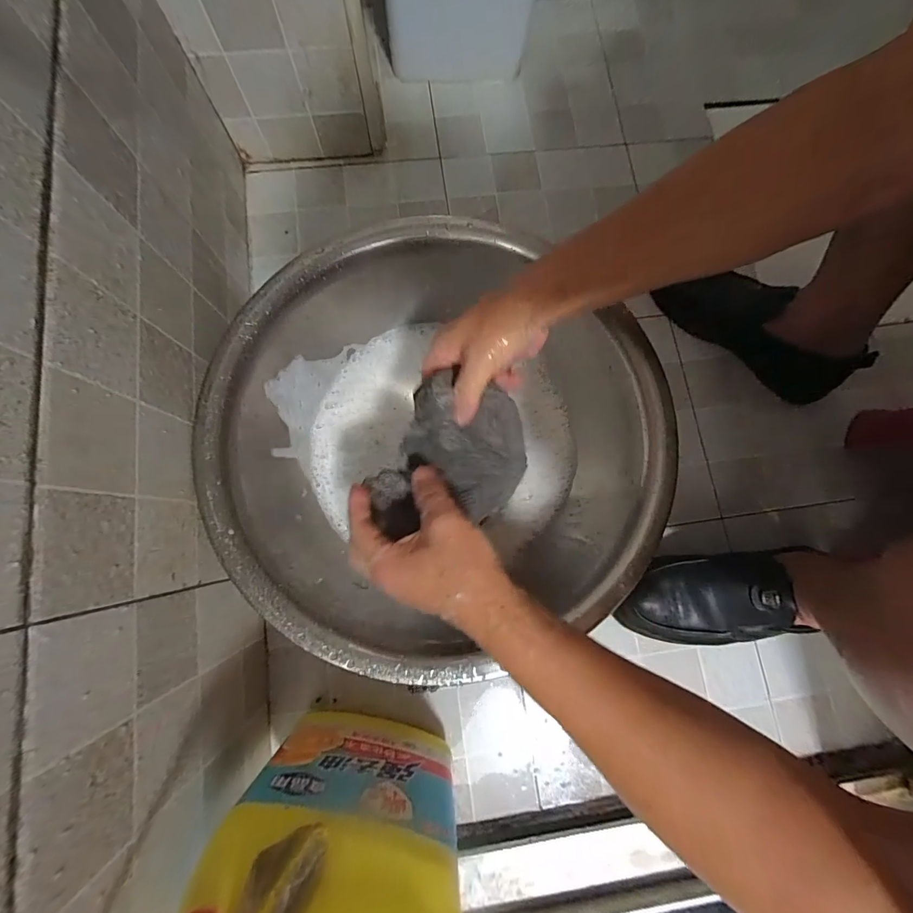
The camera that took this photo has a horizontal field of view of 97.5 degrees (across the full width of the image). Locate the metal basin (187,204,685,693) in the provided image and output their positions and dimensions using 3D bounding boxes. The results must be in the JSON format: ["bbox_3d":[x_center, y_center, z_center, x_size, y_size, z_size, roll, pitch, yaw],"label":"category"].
[{"bbox_3d":[-0.017,-0.011,0.458,0.455,0.147,0.442,0,78,-2],"label":"metal basin"}]

